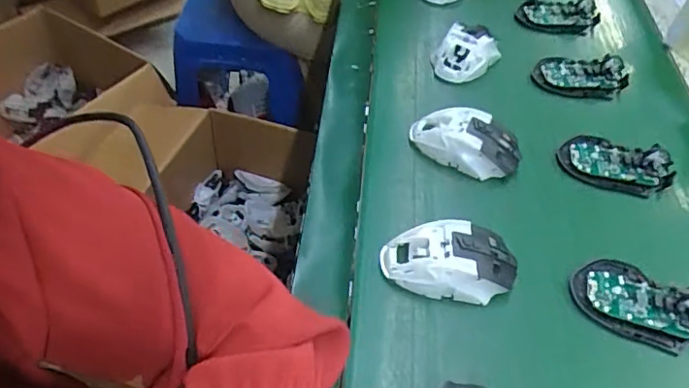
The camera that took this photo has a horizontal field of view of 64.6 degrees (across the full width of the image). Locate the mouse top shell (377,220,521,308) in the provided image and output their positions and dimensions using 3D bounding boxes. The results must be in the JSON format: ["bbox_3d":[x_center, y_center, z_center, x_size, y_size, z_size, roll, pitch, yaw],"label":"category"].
[{"bbox_3d":[0.093,0.060,0.475,0.113,0.037,0.064,-3,50,-6],"label":"mouse top shell"}]

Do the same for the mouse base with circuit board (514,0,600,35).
[{"bbox_3d":[0.303,-0.254,0.771,0.113,0.030,0.053,9,55,4],"label":"mouse base with circuit board"}]

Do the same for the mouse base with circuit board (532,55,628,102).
[{"bbox_3d":[0.296,-0.150,0.679,0.117,0.026,0.055,3,50,-1],"label":"mouse base with circuit board"}]

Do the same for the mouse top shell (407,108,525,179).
[{"bbox_3d":[0.128,-0.055,0.577,0.113,0.041,0.061,21,52,13],"label":"mouse top shell"}]

